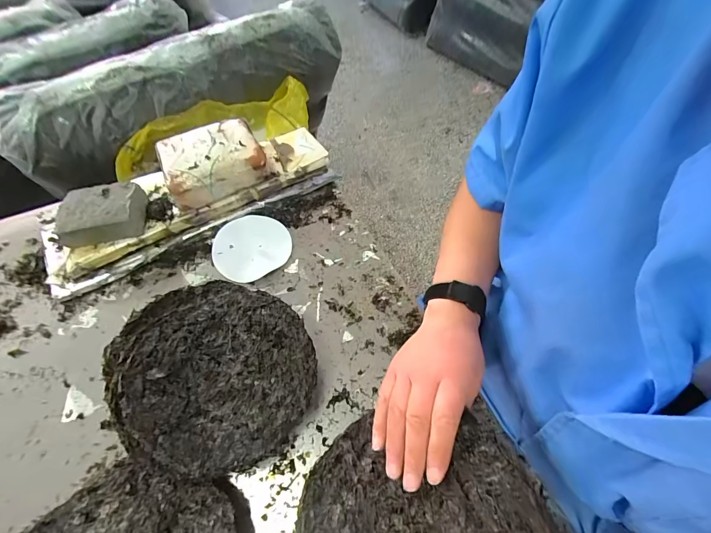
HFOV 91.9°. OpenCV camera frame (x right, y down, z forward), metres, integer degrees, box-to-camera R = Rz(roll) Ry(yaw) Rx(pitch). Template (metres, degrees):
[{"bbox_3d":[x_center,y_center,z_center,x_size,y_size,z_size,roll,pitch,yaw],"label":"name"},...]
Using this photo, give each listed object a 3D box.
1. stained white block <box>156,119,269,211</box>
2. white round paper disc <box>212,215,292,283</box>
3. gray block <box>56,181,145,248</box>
[{"bbox_3d":[-0.218,-0.161,0.524,0.141,0.053,0.099,-25,61,-16],"label":"stained white block"},{"bbox_3d":[-0.159,-0.033,0.529,0.112,0.014,0.105,-6,58,-5],"label":"white round paper disc"},{"bbox_3d":[-0.360,-0.079,0.493,0.099,0.039,0.080,-13,59,-9],"label":"gray block"}]

